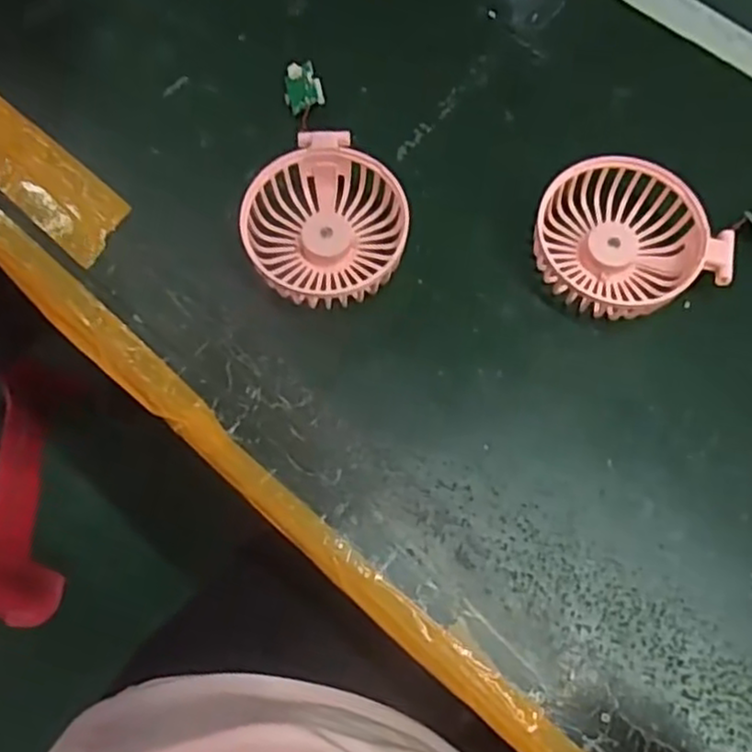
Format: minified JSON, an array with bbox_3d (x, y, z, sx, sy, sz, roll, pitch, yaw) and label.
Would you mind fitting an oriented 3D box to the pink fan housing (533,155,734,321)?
[{"bbox_3d":[0.140,-0.073,0.398,0.101,0.031,0.082,18,72,6],"label":"pink fan housing"}]

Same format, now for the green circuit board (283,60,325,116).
[{"bbox_3d":[-0.045,-0.177,0.441,0.023,0.012,0.030,-15,71,-5],"label":"green circuit board"}]

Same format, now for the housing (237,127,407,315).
[{"bbox_3d":[-0.027,-0.087,0.404,0.084,0.032,0.095,10,71,4],"label":"housing"}]

